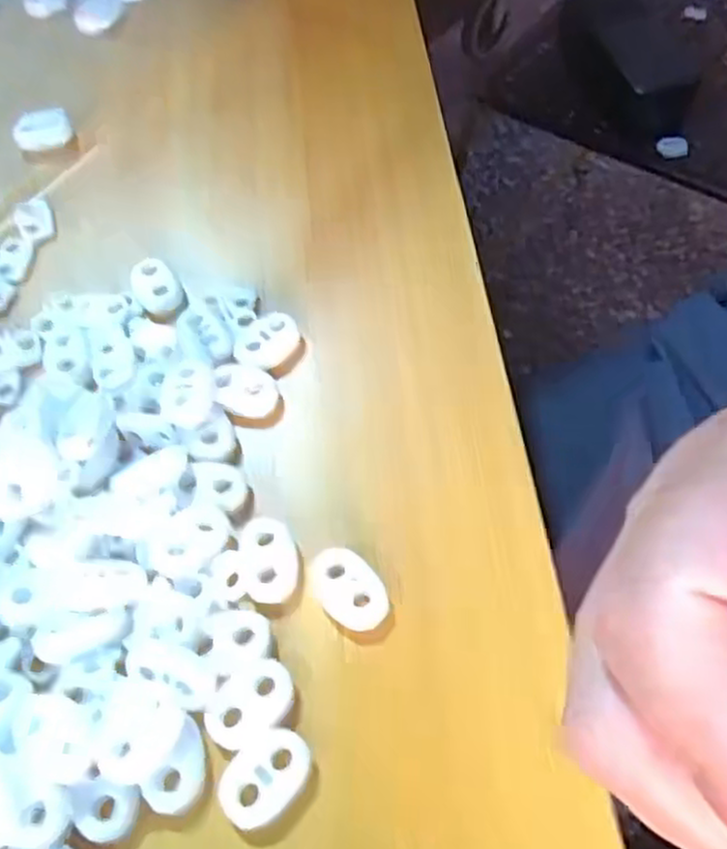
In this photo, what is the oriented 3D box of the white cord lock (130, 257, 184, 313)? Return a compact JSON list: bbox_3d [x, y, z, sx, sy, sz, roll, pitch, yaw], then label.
[{"bbox_3d":[-0.069,-0.047,0.252,0.014,0.004,0.022,-30,59,-12],"label":"white cord lock"}]

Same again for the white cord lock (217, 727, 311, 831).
[{"bbox_3d":[-0.022,0.080,0.175,0.015,0.005,0.022,36,68,25],"label":"white cord lock"}]

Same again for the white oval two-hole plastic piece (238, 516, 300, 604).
[{"bbox_3d":[-0.025,0.034,0.200,0.014,0.004,0.023,-14,57,-3],"label":"white oval two-hole plastic piece"}]

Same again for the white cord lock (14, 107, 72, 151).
[{"bbox_3d":[-0.125,-0.115,0.298,0.021,0.008,0.013,-13,57,-2],"label":"white cord lock"}]

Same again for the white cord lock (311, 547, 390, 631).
[{"bbox_3d":[-0.004,0.042,0.196,0.015,0.005,0.023,-33,60,-14],"label":"white cord lock"}]

